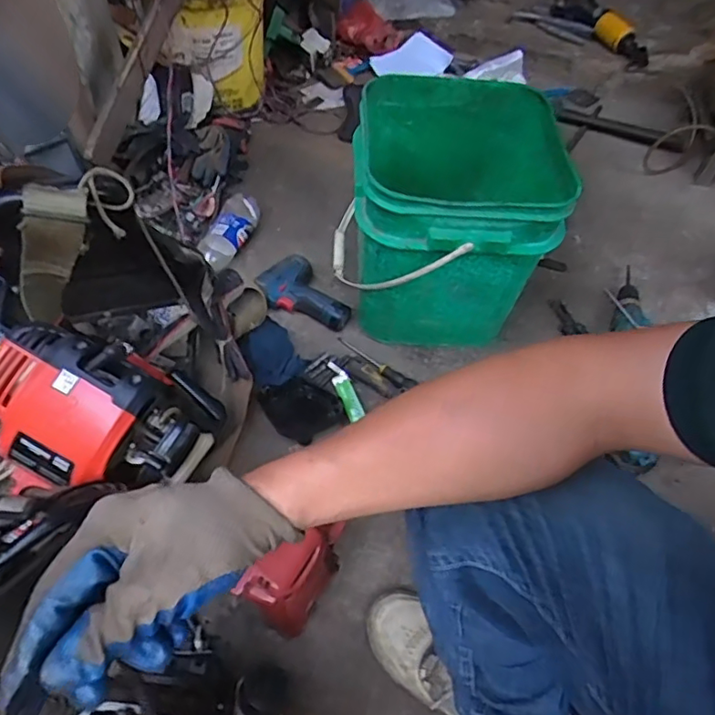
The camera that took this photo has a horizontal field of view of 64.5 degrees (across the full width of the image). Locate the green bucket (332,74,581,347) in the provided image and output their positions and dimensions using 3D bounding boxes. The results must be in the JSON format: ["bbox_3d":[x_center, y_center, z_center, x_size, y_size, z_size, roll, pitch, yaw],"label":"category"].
[{"bbox_3d":[0.136,-0.230,0.960,0.308,0.340,0.322,0,52,-6],"label":"green bucket"}]

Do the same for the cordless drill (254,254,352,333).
[{"bbox_3d":[-0.086,-0.120,1.042,0.171,0.058,0.113,28,54,16],"label":"cordless drill"}]

